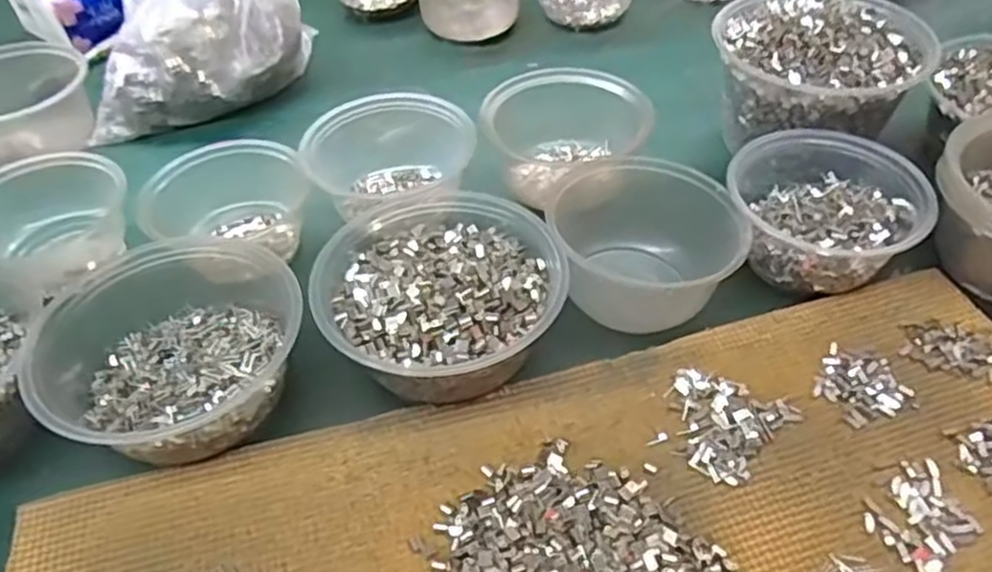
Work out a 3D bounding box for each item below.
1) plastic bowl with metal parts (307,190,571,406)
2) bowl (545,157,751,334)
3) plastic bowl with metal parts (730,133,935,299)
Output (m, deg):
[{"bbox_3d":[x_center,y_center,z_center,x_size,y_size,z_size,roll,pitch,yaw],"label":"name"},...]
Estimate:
[{"bbox_3d":[-0.035,0.002,0.427,0.130,0.058,0.138,-2,46,2],"label":"plastic bowl with metal parts"},{"bbox_3d":[0.088,-0.029,0.458,0.116,0.066,0.110,4,47,8],"label":"bowl"},{"bbox_3d":[0.205,-0.051,0.466,0.111,0.052,0.119,-2,46,2],"label":"plastic bowl with metal parts"}]

